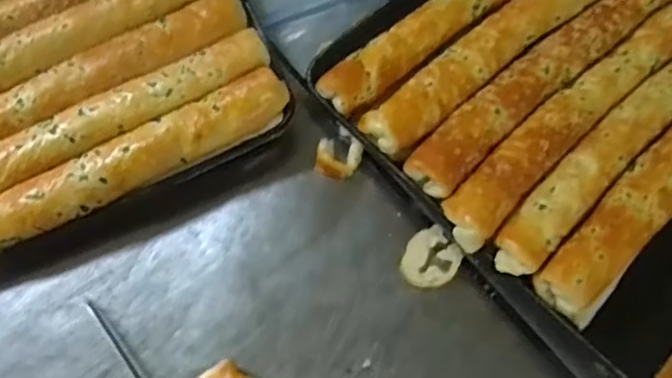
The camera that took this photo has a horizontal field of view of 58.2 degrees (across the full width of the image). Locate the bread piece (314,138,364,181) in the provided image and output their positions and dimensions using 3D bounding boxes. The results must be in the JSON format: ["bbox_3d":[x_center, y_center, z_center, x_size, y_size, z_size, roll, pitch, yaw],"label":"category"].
[{"bbox_3d":[0.003,-0.035,0.636,0.044,0.017,0.046,20,69,8],"label":"bread piece"}]

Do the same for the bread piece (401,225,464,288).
[{"bbox_3d":[0.093,0.069,0.593,0.060,0.011,0.052,-36,72,-14],"label":"bread piece"}]

